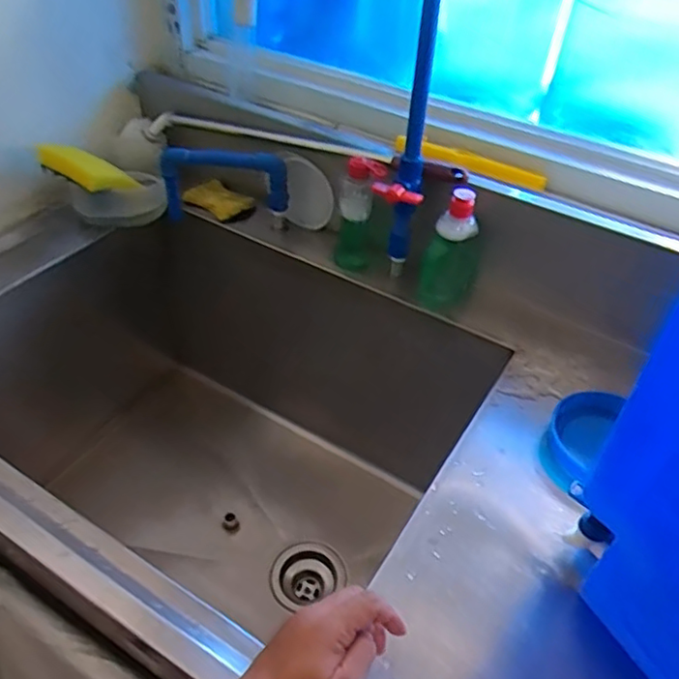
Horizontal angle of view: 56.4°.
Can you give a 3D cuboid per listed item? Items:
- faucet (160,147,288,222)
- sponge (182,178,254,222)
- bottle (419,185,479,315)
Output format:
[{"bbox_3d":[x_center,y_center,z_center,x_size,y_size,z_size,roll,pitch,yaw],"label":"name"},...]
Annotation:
[{"bbox_3d":[-0.169,-0.225,0.935,0.182,0.123,0.046,-2,44,-6],"label":"faucet"},{"bbox_3d":[-0.190,-0.215,0.988,0.090,0.024,0.074,33,51,27],"label":"sponge"},{"bbox_3d":[0.145,-0.107,0.810,0.067,0.172,0.074,14,44,10],"label":"bottle"}]

